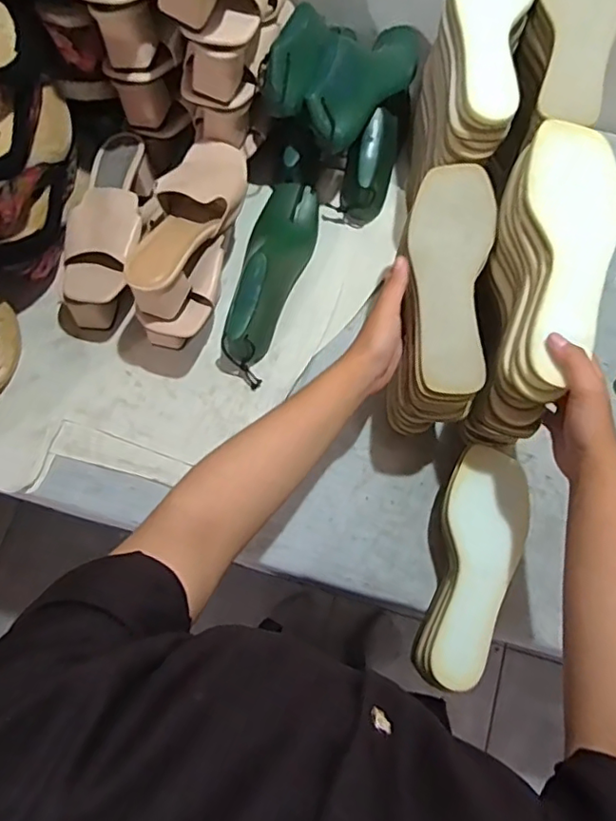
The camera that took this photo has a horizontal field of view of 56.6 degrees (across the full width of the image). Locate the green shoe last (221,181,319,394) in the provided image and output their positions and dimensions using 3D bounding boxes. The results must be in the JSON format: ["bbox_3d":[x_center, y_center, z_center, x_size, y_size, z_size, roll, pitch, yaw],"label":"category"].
[{"bbox_3d":[-0.049,-0.168,0.701,0.074,0.088,0.258,14,75,5],"label":"green shoe last"}]

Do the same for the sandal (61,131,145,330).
[{"bbox_3d":[-0.238,-0.226,0.689,0.100,0.085,0.248,11,88,4],"label":"sandal"}]

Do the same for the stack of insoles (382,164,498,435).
[{"bbox_3d":[0.131,-0.113,0.563,0.085,0.066,0.265,9,79,4],"label":"stack of insoles"}]

